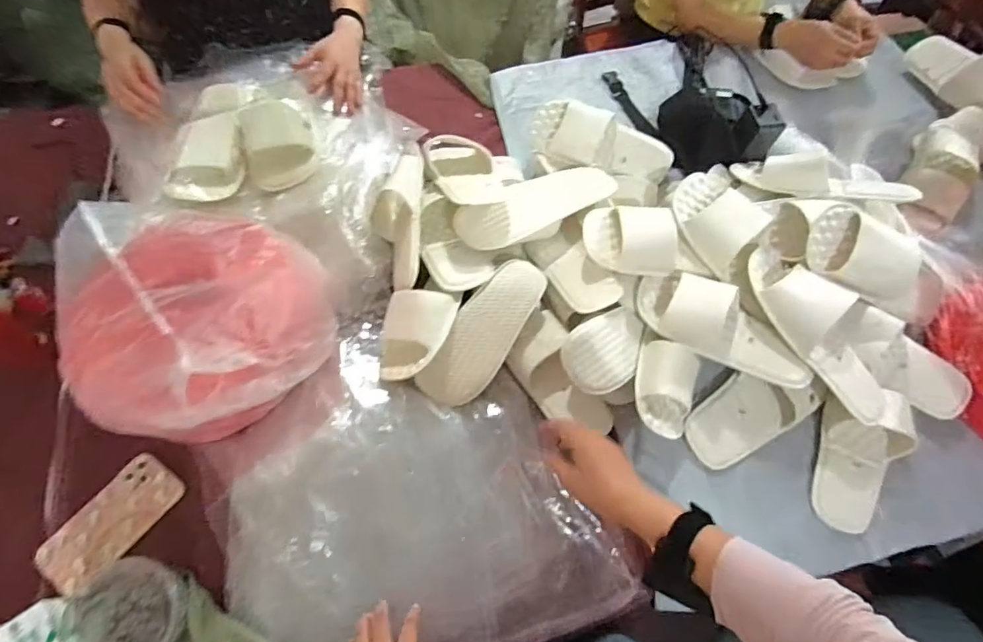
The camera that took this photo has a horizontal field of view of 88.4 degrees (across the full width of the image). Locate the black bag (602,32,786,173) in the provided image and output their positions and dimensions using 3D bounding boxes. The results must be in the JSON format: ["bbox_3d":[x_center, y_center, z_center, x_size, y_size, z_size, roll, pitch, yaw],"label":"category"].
[{"bbox_3d":[0.357,-0.392,0.909,0.206,0.103,0.341,-12,53,-8],"label":"black bag"}]

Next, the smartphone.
[{"bbox_3d":[-0.475,0.252,0.634,0.080,0.015,0.160,39,66,5],"label":"smartphone"}]

